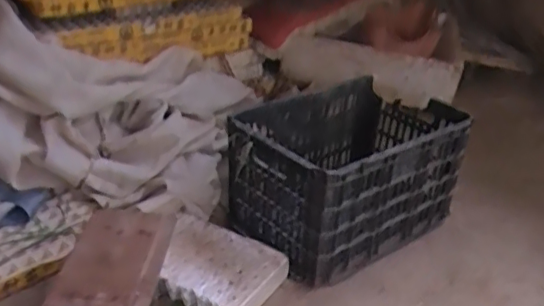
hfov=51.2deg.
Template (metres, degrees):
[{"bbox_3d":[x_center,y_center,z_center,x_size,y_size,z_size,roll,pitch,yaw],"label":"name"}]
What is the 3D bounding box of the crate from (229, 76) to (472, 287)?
[{"bbox_3d":[0.191,0.027,1.429,0.539,0.280,0.402,-17,33,-32],"label":"crate"}]

